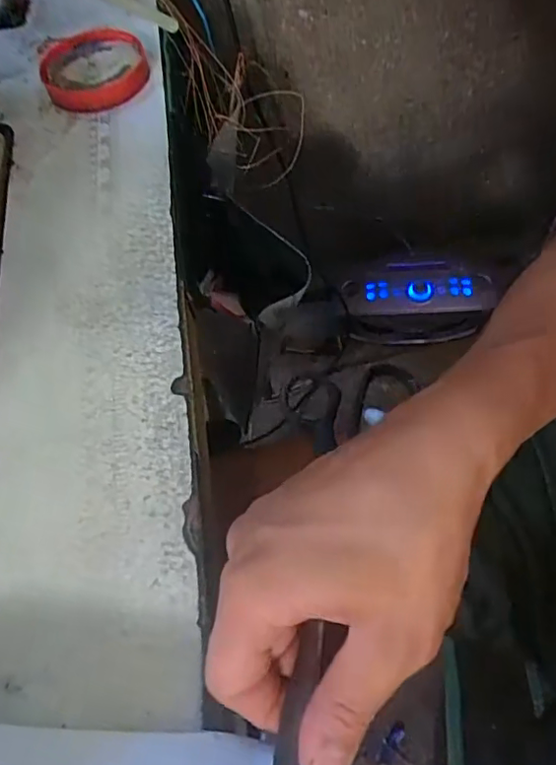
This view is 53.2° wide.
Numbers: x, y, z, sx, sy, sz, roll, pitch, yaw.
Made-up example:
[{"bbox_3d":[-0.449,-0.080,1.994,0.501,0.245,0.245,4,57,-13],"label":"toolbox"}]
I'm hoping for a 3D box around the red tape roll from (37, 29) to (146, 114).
[{"bbox_3d":[-0.150,-0.262,0.462,0.084,0.025,0.087,-2,60,4],"label":"red tape roll"}]

